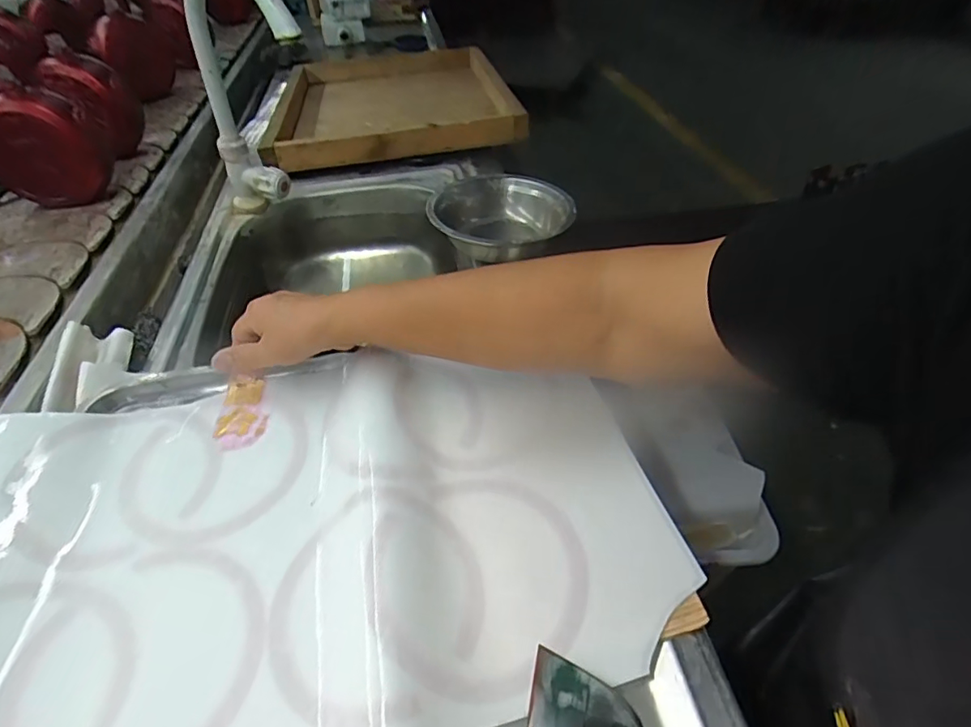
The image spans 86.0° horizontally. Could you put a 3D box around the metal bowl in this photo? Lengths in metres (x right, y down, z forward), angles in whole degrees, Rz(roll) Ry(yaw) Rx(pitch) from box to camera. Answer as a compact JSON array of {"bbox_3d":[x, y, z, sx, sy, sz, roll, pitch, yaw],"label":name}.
[{"bbox_3d":[0.016,-0.161,0.616,0.152,0.066,0.161,0,44,0],"label":"metal bowl"}]

